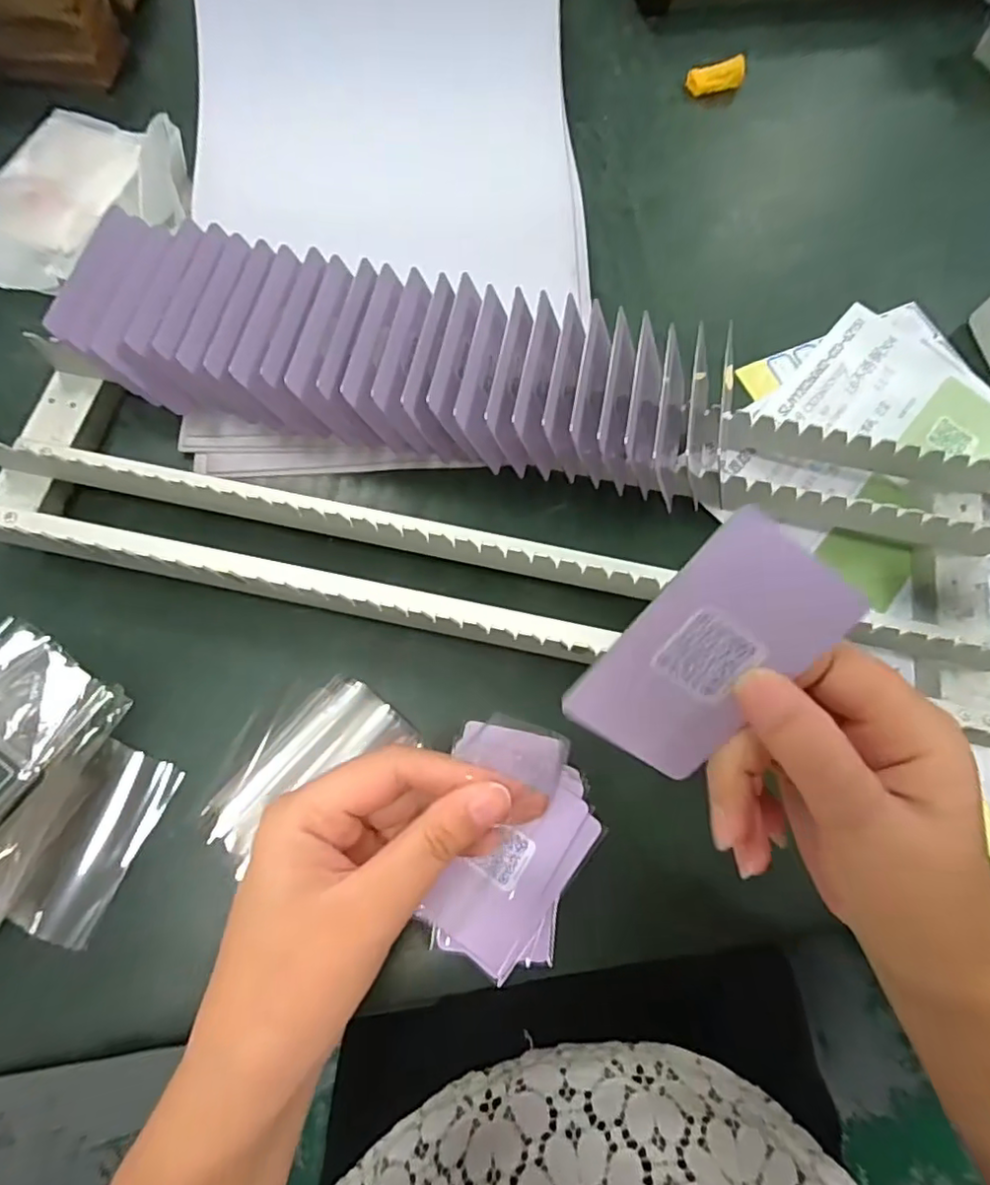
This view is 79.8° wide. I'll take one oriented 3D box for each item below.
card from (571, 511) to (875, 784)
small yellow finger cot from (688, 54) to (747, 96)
[{"bbox_3d":[0.067,0.020,0.186,0.054,0.004,0.086,33,111,-14],"label":"card"},{"bbox_3d":[0.182,-0.425,0.488,0.044,0.015,0.020,-4,71,14],"label":"small yellow finger cot"}]

